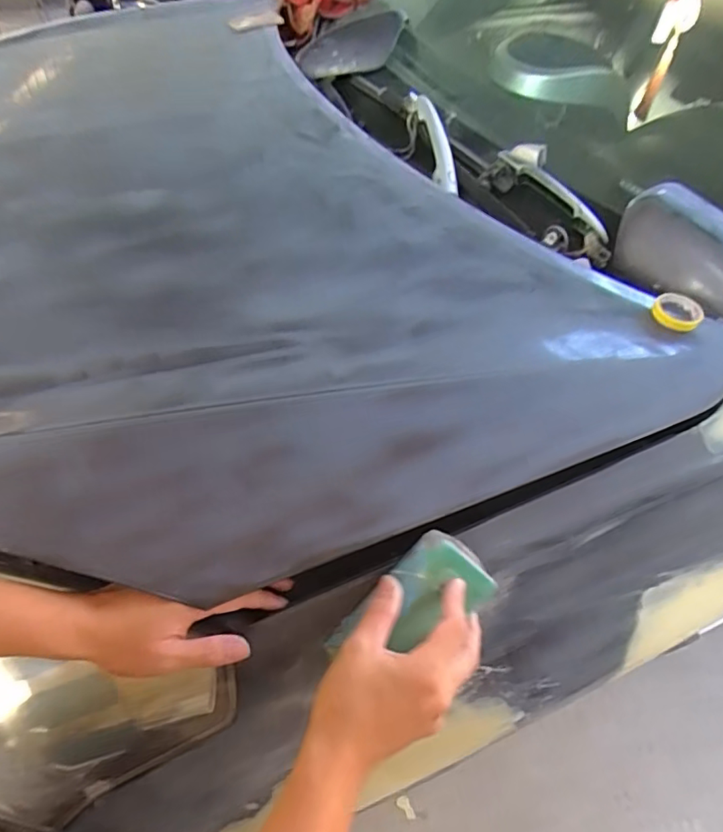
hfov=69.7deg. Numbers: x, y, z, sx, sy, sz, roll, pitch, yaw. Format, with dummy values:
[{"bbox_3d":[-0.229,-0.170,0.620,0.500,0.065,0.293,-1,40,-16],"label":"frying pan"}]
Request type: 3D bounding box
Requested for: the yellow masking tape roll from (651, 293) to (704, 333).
[{"bbox_3d":[0.338,-0.111,0.556,0.049,0.015,0.049,3,49,-4],"label":"yellow masking tape roll"}]

